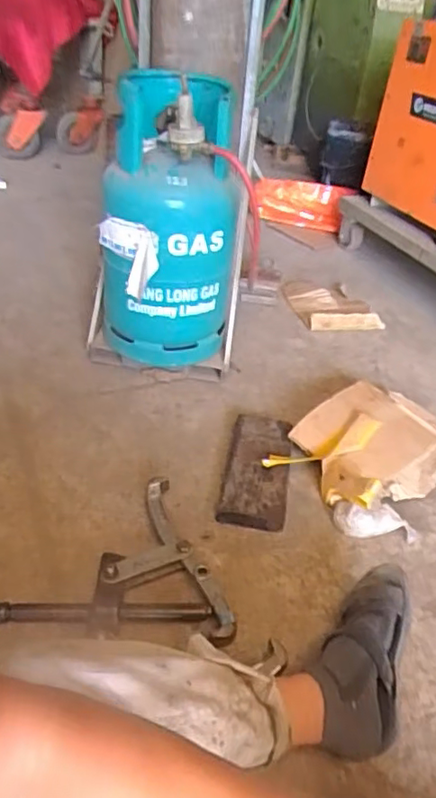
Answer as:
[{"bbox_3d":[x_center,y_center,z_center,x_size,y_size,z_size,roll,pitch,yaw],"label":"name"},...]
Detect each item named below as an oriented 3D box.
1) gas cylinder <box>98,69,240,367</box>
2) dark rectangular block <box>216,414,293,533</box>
[{"bbox_3d":[-0.111,-0.381,1.301,0.289,0.567,0.277,1,36,-8],"label":"gas cylinder"},{"bbox_3d":[0.080,0.129,1.143,0.124,0.036,0.296,10,35,4],"label":"dark rectangular block"}]

